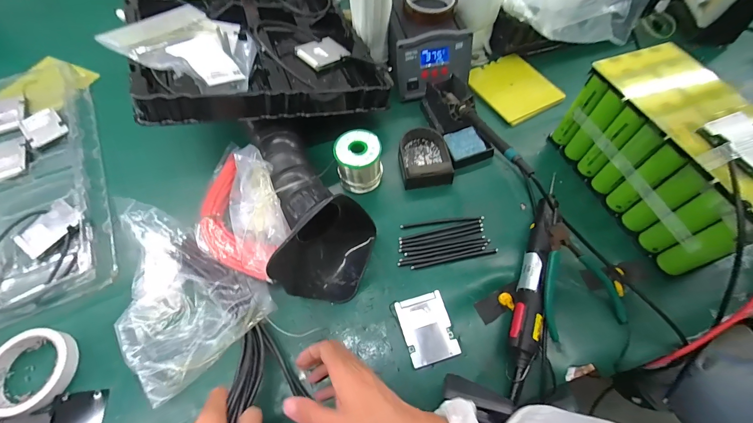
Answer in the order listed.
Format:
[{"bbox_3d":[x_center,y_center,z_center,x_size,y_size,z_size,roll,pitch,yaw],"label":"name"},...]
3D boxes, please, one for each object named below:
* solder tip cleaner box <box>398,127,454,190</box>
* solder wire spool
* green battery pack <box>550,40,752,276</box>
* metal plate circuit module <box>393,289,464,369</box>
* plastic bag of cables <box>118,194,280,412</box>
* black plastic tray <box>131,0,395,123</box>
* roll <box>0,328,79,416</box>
[{"bbox_3d":[0.076,-0.093,0.547,0.080,0.033,0.111,-5,62,-3],"label":"solder tip cleaner box"},{"bbox_3d":[-0.027,-0.076,0.527,0.072,0.083,0.064,-5,62,-3],"label":"solder wire spool"},{"bbox_3d":[0.413,-0.079,0.474,0.146,0.159,0.279,-19,64,-10],"label":"green battery pack"},{"bbox_3d":[0.064,0.148,0.428,0.061,0.011,0.081,-15,63,-8],"label":"metal plate circuit module"},{"bbox_3d":[-0.261,0.088,0.443,0.164,0.051,0.237,-35,68,-17],"label":"plastic bag of cables"},{"bbox_3d":[-0.220,-0.334,0.594,0.343,0.073,0.482,-9,59,-27],"label":"black plastic tray"},{"bbox_3d":[-0.422,0.192,0.408,0.096,0.022,0.090,0,62,0],"label":"roll"}]

